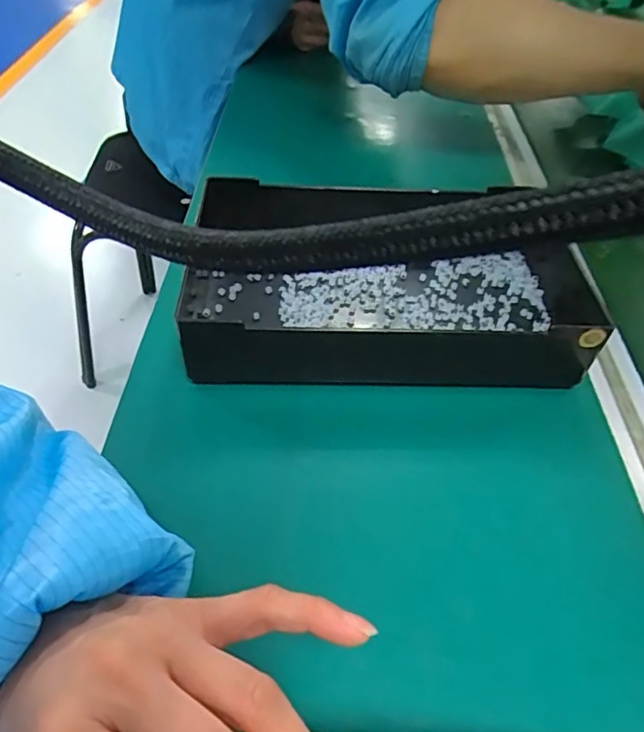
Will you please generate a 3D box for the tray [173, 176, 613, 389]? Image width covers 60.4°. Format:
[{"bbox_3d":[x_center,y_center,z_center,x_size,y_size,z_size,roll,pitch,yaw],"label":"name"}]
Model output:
[{"bbox_3d":[0.049,-0.056,0.385,0.279,0.050,0.148,1,49,-2],"label":"tray"}]

